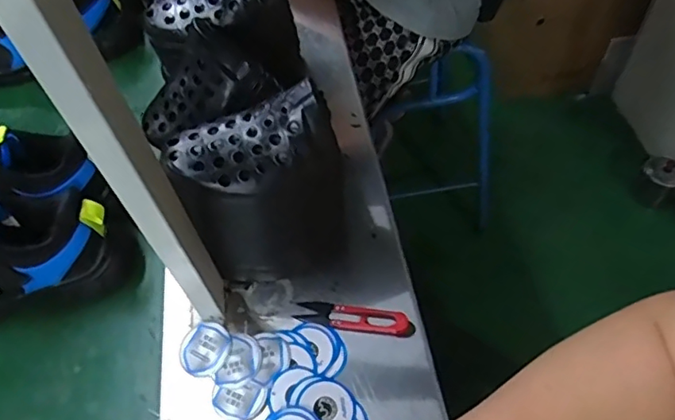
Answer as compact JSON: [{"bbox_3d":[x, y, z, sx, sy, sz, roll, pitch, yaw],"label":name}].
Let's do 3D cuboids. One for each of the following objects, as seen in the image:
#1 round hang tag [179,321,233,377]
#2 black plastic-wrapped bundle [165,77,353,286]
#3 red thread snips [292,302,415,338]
[{"bbox_3d":[-0.120,0.126,0.496,0.047,0.008,0.046,-1,50,1],"label":"round hang tag"},{"bbox_3d":[-0.065,-0.013,0.486,0.143,0.167,0.067,-7,50,-3],"label":"black plastic-wrapped bundle"},{"bbox_3d":[0.015,0.098,0.496,0.107,0.014,0.024,10,51,11],"label":"red thread snips"}]

